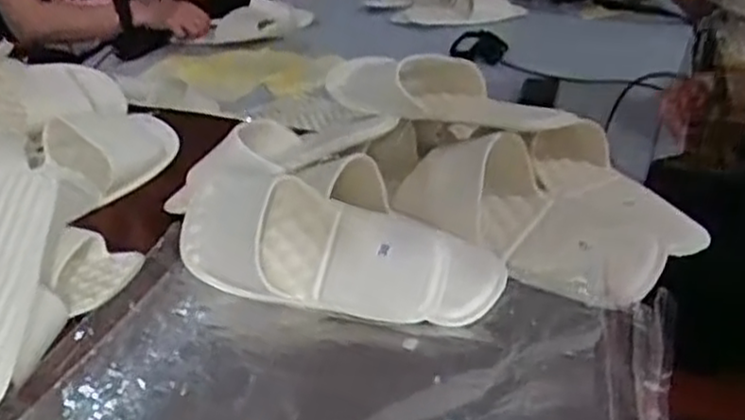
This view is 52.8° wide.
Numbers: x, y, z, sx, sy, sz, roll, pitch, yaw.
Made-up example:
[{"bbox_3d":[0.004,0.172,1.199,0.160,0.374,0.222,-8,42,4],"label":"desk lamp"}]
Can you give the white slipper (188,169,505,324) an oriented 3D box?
[{"bbox_3d":[-0.037,0.023,0.590,0.271,0.068,0.093,10,32,20],"label":"white slipper"}]

